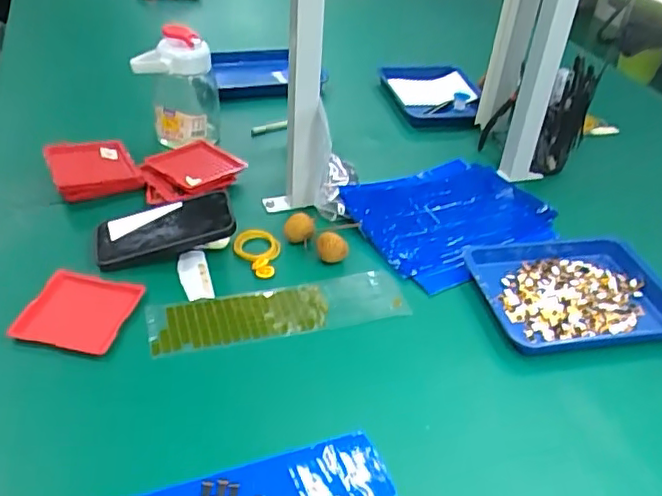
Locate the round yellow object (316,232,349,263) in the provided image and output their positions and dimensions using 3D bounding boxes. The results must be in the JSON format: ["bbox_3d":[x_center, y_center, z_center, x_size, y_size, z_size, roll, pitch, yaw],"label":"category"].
[{"bbox_3d":[0.002,0.001,0.732,0.037,0.029,0.030,5,38,1],"label":"round yellow object"}]

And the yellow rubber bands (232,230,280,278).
[{"bbox_3d":[-0.088,0.002,0.736,0.052,0.018,0.070,10,45,-2],"label":"yellow rubber bands"}]

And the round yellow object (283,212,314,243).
[{"bbox_3d":[-0.038,-0.024,0.752,0.035,0.030,0.029,8,38,5],"label":"round yellow object"}]

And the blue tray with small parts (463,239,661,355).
[{"bbox_3d":[0.276,0.047,0.716,0.216,0.023,0.169,-3,38,-10],"label":"blue tray with small parts"}]

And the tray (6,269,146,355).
[{"bbox_3d":[-0.257,0.064,0.637,0.095,0.017,0.102,7,38,4],"label":"tray"}]

